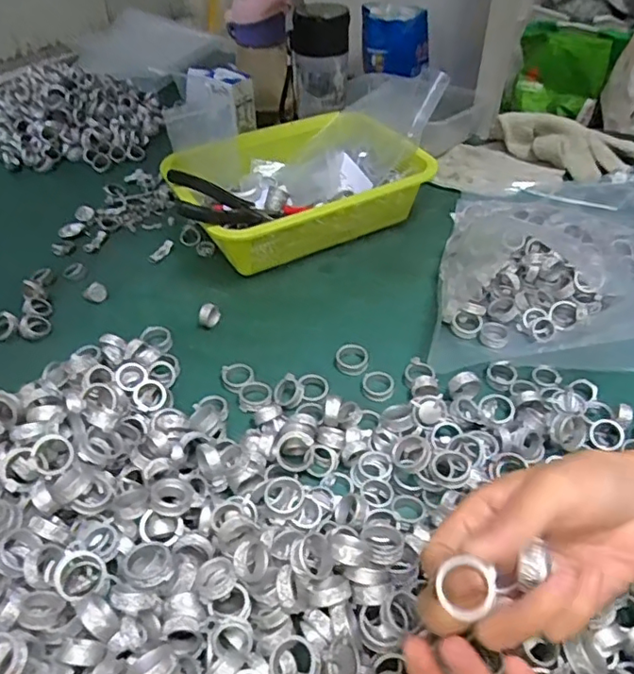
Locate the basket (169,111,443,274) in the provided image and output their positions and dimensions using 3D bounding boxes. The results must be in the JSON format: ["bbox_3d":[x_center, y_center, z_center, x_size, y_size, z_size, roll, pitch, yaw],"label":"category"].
[{"bbox_3d":[-0.027,-0.170,0.662,0.270,0.075,0.213,-24,48,-22],"label":"basket"}]

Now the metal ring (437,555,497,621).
[{"bbox_3d":[0.059,0.097,0.224,0.019,0.004,0.021,36,80,26],"label":"metal ring"}]

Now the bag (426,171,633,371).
[{"bbox_3d":[0.255,-0.092,0.597,0.267,0.037,0.306,3,44,5],"label":"bag"}]

